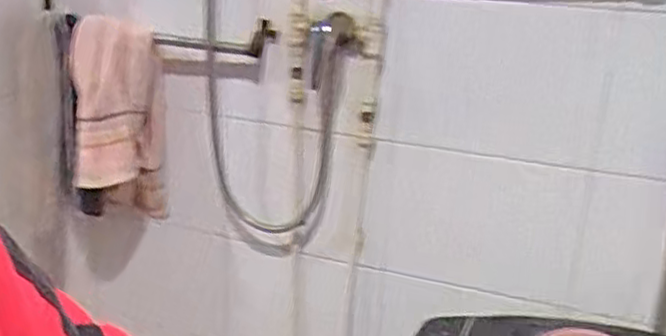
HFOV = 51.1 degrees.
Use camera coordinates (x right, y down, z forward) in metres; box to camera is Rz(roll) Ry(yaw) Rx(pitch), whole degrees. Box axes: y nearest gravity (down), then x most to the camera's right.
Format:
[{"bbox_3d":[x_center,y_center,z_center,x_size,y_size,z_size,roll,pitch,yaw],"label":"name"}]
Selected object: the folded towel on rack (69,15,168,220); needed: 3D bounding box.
[{"bbox_3d":[-0.385,-0.078,1.264,0.183,0.364,0.071,7,21,19],"label":"folded towel on rack"}]

